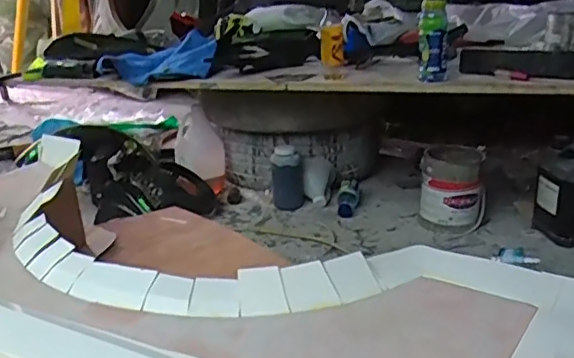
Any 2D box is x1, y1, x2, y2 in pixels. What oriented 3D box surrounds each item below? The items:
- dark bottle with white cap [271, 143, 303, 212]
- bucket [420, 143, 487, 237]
[{"bbox_3d":[0.003,-0.001,1.783,0.095,0.184,0.084,-4,20,-6],"label":"dark bottle with white cap"},{"bbox_3d":[0.471,0.023,1.632,0.176,0.214,0.169,5,20,17],"label":"bucket"}]

